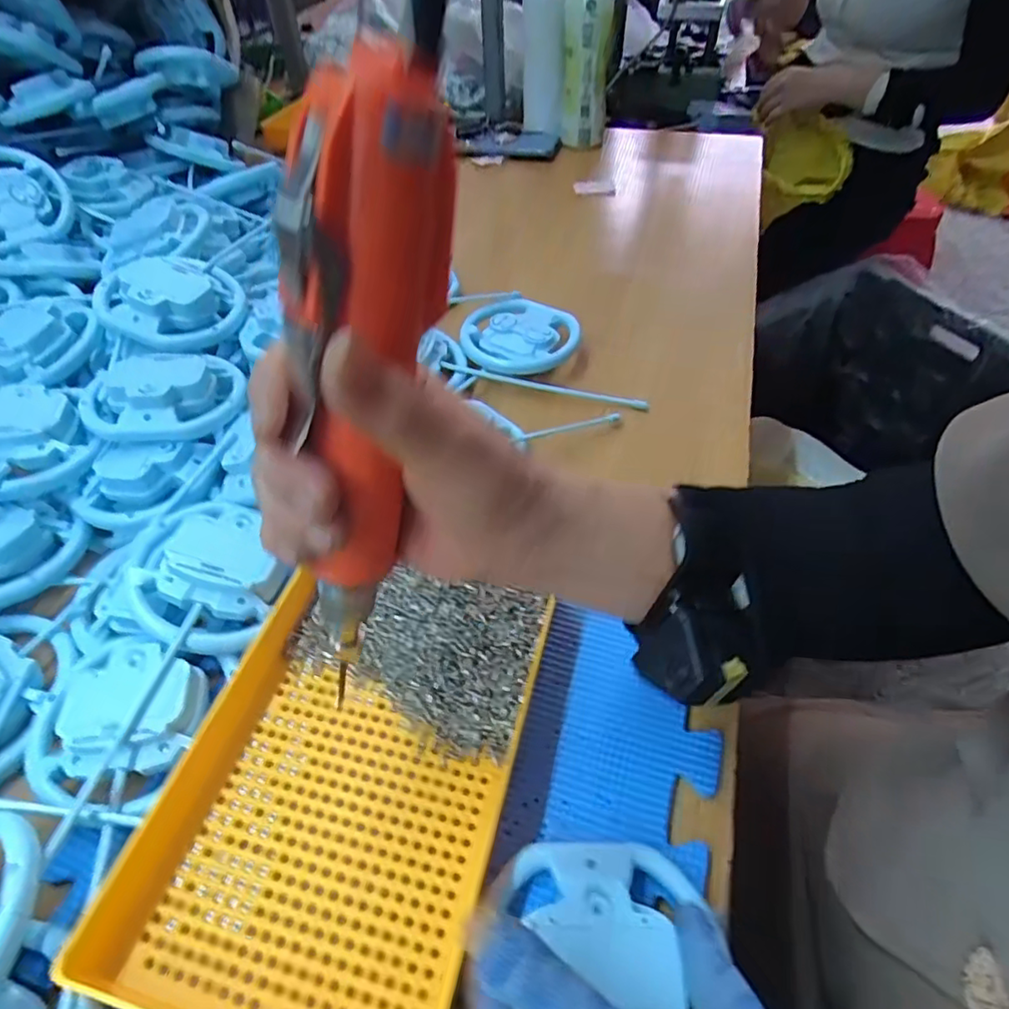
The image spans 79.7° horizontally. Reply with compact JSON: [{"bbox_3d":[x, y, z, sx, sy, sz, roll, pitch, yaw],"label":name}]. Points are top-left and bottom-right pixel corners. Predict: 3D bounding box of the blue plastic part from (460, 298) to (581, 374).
[{"bbox_3d":[0.014,-0.149,0.532,0.101,0.010,0.093,-4,49,-3],"label":"blue plastic part"}]

